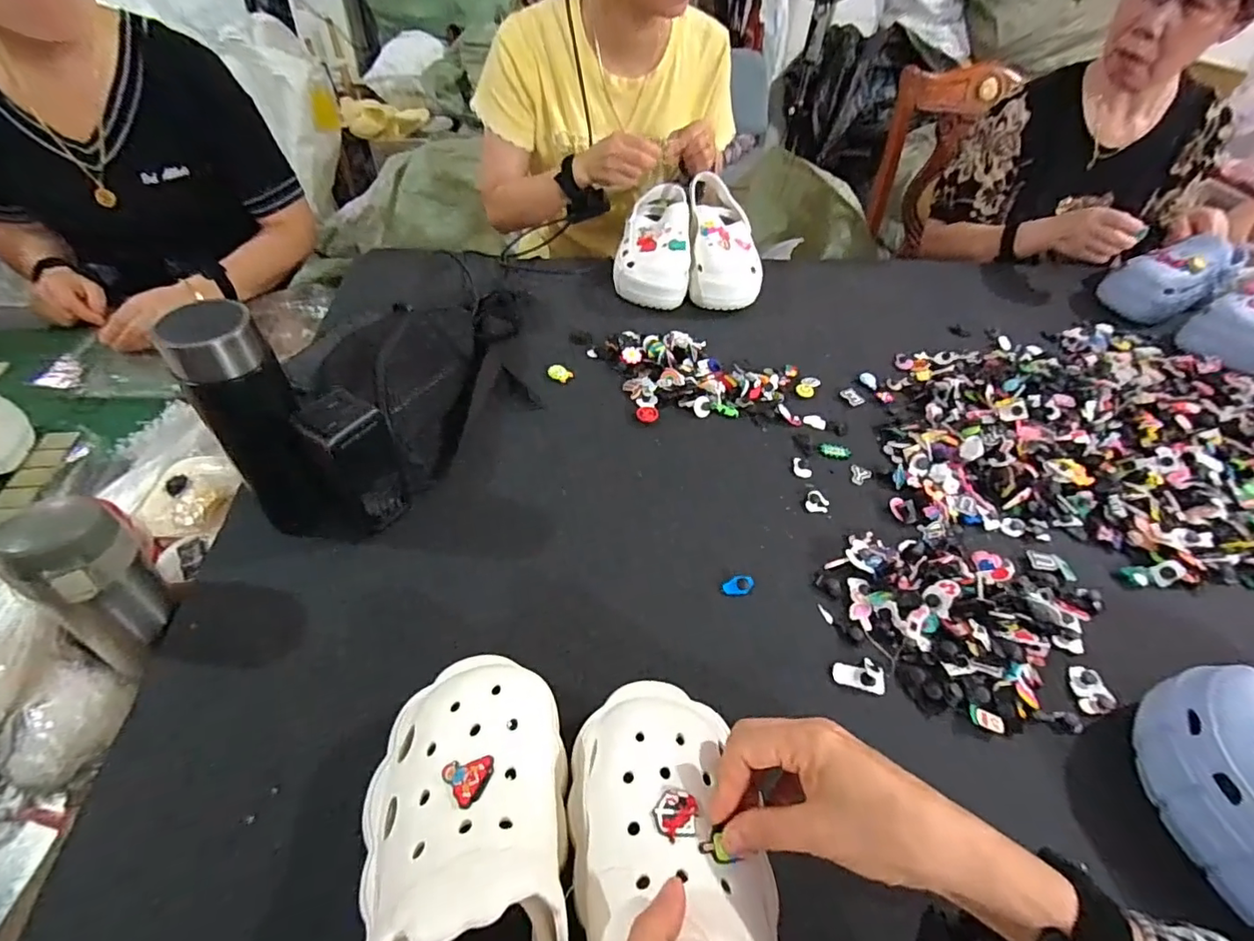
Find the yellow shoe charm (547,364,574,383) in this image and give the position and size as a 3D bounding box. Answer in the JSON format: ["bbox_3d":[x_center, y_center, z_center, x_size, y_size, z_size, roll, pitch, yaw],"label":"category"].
[{"bbox_3d":[-0.086,-0.123,0.692,0.031,0.005,0.025,27,51,18],"label":"yellow shoe charm"}]

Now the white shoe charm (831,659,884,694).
[{"bbox_3d":[0.193,0.168,0.453,0.040,0.009,0.024,13,48,6],"label":"white shoe charm"}]

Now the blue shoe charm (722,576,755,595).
[{"bbox_3d":[0.103,0.107,0.505,0.031,0.008,0.016,-4,48,-9],"label":"blue shoe charm"}]

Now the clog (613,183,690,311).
[{"bbox_3d":[0.039,-0.359,0.848,0.108,0.091,0.229,3,50,-2],"label":"clog"}]

